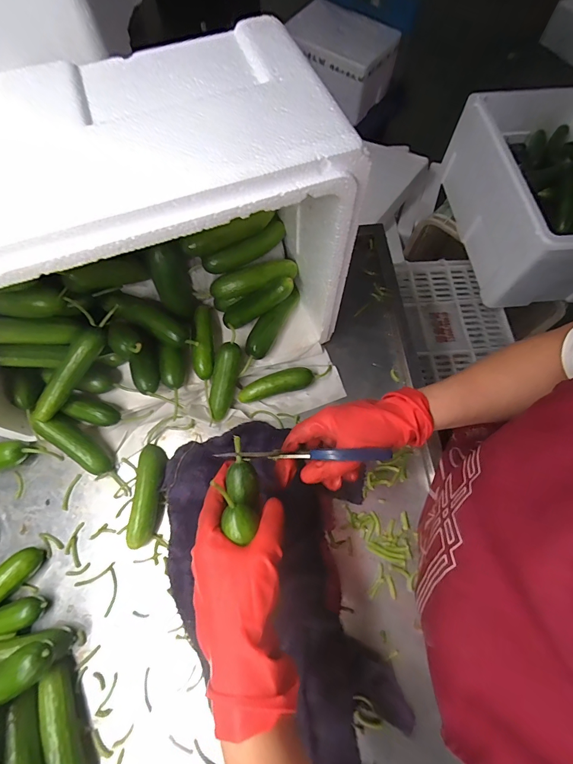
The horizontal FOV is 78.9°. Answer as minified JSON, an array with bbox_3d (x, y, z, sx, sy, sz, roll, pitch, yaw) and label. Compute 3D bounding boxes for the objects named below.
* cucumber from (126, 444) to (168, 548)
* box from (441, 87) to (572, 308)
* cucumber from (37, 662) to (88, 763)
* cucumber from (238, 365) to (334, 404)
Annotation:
[{"bbox_3d":[-0.172,0.139,0.435,0.031,0.032,0.119,1,70,2],"label":"cucumber"},{"bbox_3d":[0.569,-0.400,0.749,0.326,0.190,0.393,-4,70,-2],"label":"box"},{"bbox_3d":[-0.231,0.369,0.363,0.027,0.038,0.124,-26,72,-8],"label":"cucumber"},{"bbox_3d":[-0.001,0.002,0.483,0.131,0.035,0.028,-12,70,-3],"label":"cucumber"}]

